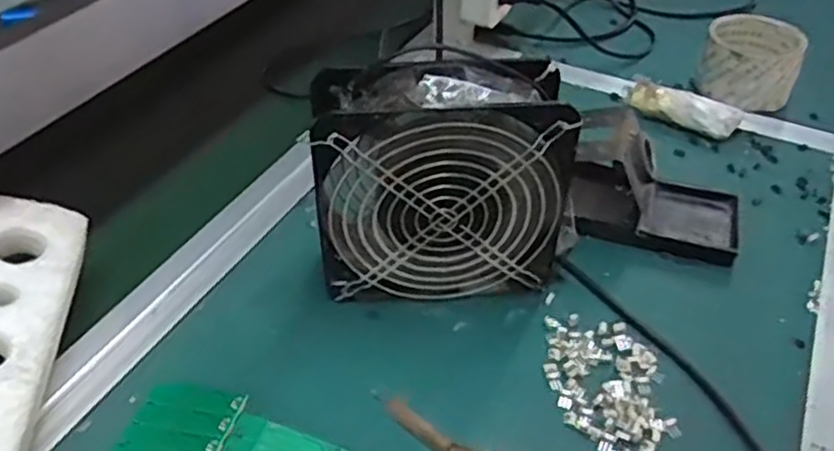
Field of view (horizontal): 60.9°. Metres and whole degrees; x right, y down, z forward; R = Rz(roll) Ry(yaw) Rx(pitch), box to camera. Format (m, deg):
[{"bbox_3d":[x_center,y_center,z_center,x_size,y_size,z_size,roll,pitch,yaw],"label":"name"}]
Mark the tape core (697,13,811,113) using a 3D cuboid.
[{"bbox_3d":[0.308,-0.151,0.651,0.081,0.060,0.088,22,46,20],"label":"tape core"}]

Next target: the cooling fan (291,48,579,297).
[{"bbox_3d":[0.018,-0.024,0.438,0.156,0.150,0.058,-1,42,-3],"label":"cooling fan"}]

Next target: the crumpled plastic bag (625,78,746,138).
[{"bbox_3d":[0.233,-0.104,0.620,0.096,0.033,0.026,18,45,17],"label":"crumpled plastic bag"}]

